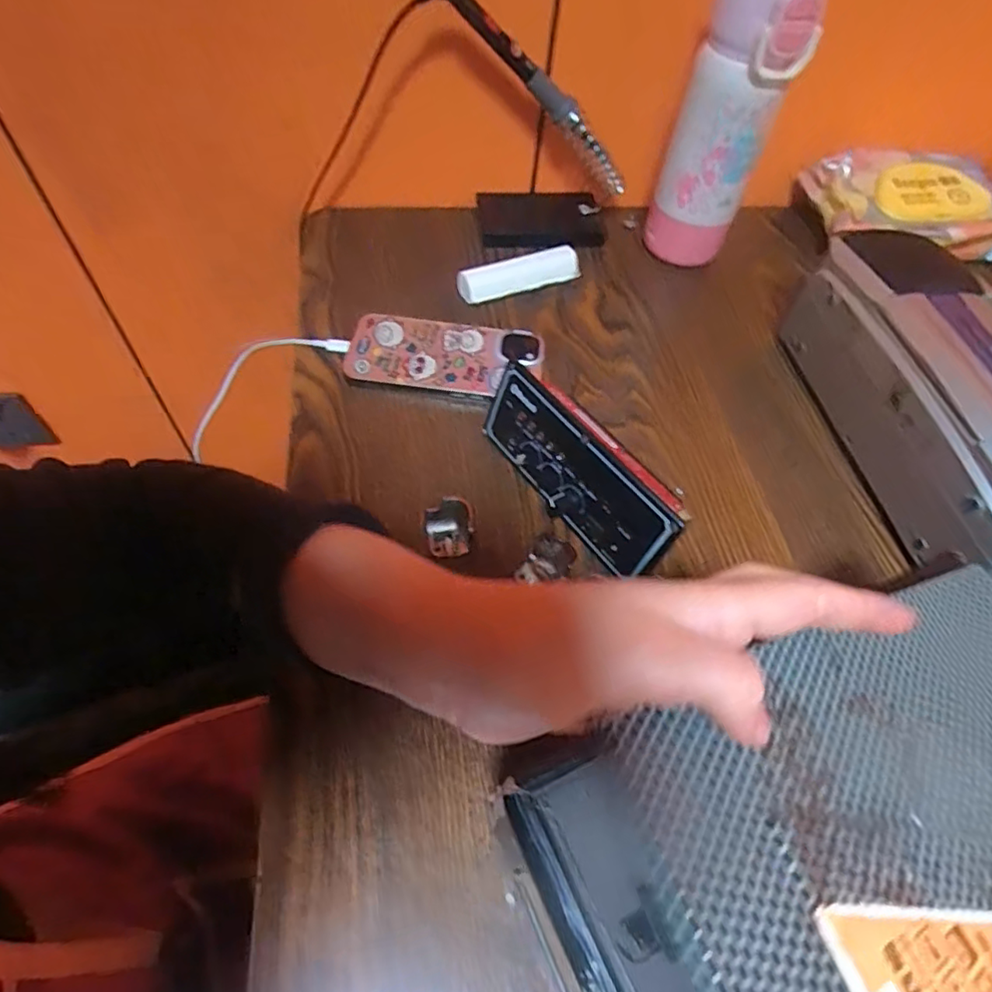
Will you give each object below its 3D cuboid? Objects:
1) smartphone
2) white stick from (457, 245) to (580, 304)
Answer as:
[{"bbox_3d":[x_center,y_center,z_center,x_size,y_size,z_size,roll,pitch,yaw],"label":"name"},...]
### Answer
[{"bbox_3d":[-0.038,-0.109,0.452,0.147,0.013,0.068,8,56,0],"label":"smartphone"},{"bbox_3d":[0.020,-0.193,0.513,0.111,0.025,0.028,-18,60,-17],"label":"white stick"}]

